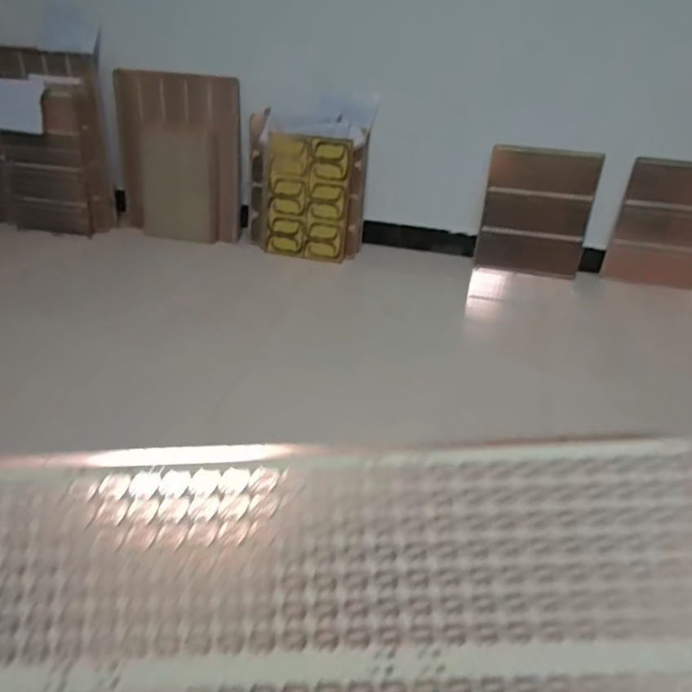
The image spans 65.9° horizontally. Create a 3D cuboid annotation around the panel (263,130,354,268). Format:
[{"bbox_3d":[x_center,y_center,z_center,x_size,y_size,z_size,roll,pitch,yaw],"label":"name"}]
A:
[{"bbox_3d":[-0.137,-0.518,1.891,0.292,0.413,0.026,10,20,11],"label":"panel"}]

